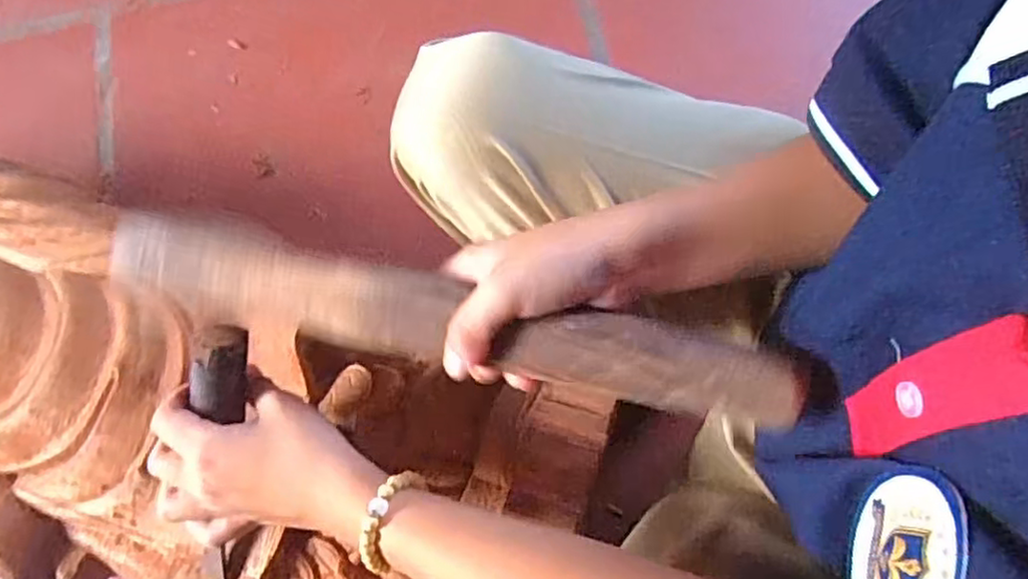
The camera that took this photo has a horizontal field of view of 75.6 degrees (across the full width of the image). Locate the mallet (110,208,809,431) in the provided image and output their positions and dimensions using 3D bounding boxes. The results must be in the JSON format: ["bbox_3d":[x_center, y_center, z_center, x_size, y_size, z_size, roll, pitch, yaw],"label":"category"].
[{"bbox_3d":[-0.043,0.010,0.303,0.327,0.026,0.036,11,73,13],"label":"mallet"}]

